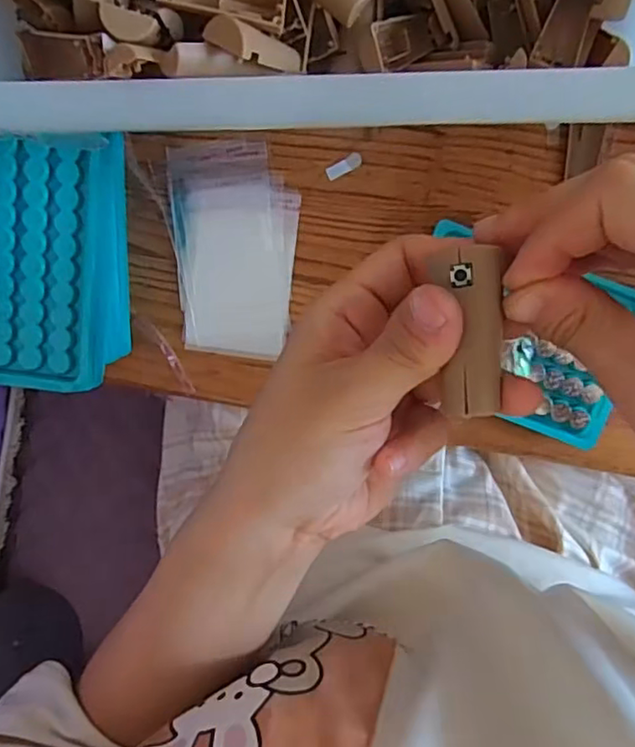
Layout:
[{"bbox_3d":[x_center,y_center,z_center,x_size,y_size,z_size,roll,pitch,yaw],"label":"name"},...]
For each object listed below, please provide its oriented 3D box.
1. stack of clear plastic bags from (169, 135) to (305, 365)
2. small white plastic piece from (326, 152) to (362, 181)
[{"bbox_3d":[-0.049,-0.073,0.359,0.073,0.006,0.124,-1,98,3],"label":"stack of clear plastic bags"},{"bbox_3d":[0.016,-0.121,0.347,0.021,0.004,0.009,-26,97,6],"label":"small white plastic piece"}]

